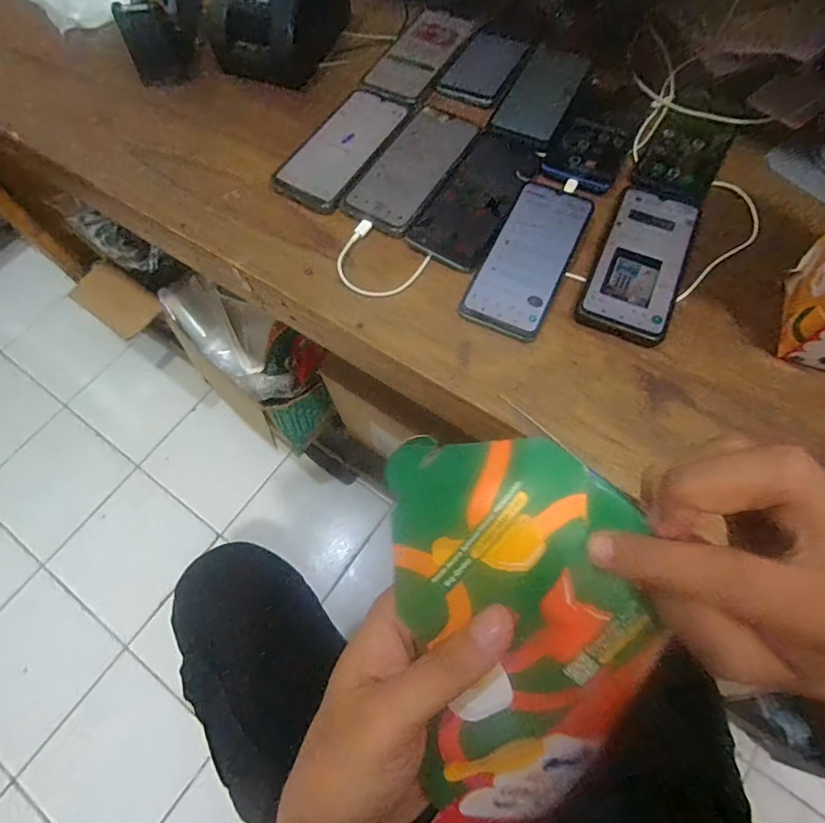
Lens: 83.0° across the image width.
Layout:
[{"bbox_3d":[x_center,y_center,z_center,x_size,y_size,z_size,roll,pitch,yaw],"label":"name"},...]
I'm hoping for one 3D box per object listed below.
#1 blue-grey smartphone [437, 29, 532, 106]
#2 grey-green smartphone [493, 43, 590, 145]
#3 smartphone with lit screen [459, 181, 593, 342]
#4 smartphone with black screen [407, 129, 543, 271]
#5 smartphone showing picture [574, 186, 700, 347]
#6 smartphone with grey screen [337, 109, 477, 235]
[{"bbox_3d":[0.089,-0.413,0.556,0.072,0.009,0.130,28,71,12],"label":"blue-grey smartphone"},{"bbox_3d":[0.151,-0.366,0.532,0.070,0.008,0.170,23,70,10],"label":"grey-green smartphone"},{"bbox_3d":[0.112,-0.151,0.443,0.075,0.011,0.174,24,70,10],"label":"smartphone with lit screen"},{"bbox_3d":[0.071,-0.223,0.475,0.074,0.007,0.172,30,71,12],"label":"smartphone with black screen"},{"bbox_3d":[0.215,-0.143,0.439,0.078,0.008,0.176,23,70,10],"label":"smartphone showing picture"},{"bbox_3d":[0.002,-0.263,0.498,0.083,0.010,0.172,30,71,12],"label":"smartphone with grey screen"}]

